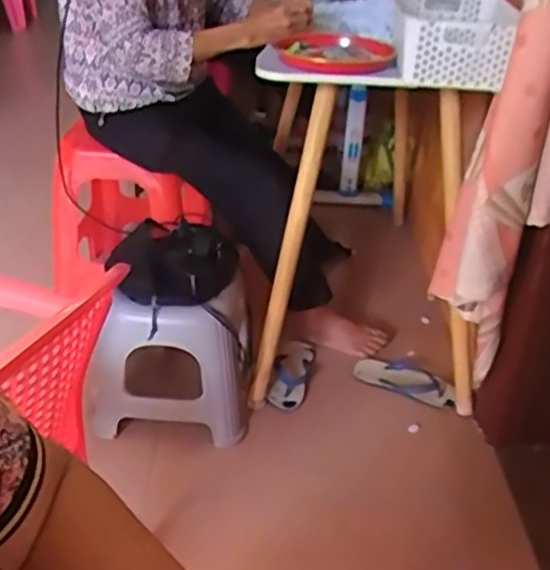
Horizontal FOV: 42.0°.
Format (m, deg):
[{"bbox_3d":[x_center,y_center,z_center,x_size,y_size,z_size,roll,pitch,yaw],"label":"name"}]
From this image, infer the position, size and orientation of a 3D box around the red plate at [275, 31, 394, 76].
[{"bbox_3d":[0.104,-0.430,1.315,0.203,0.023,0.213,0,34,-6],"label":"red plate"}]

